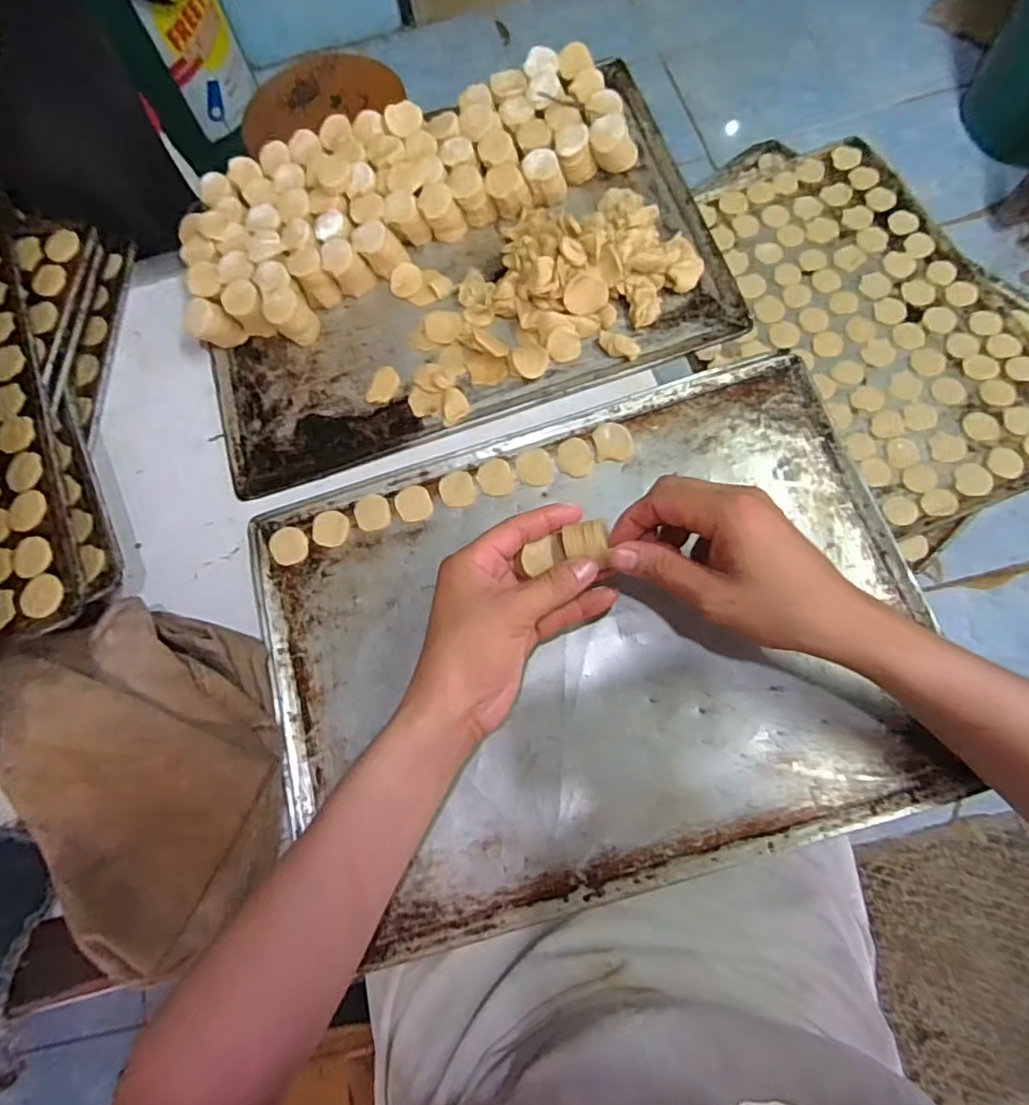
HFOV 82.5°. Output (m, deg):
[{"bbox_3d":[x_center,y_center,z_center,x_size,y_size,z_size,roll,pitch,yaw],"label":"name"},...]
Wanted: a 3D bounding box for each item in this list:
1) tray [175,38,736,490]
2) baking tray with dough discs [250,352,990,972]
[{"bbox_3d":[-0.064,-0.259,0.515,0.453,0.055,0.317,-19,73,-1],"label":"tray"},{"bbox_3d":[0.047,0.058,0.416,0.450,0.030,0.332,-16,73,0],"label":"baking tray with dough discs"}]

